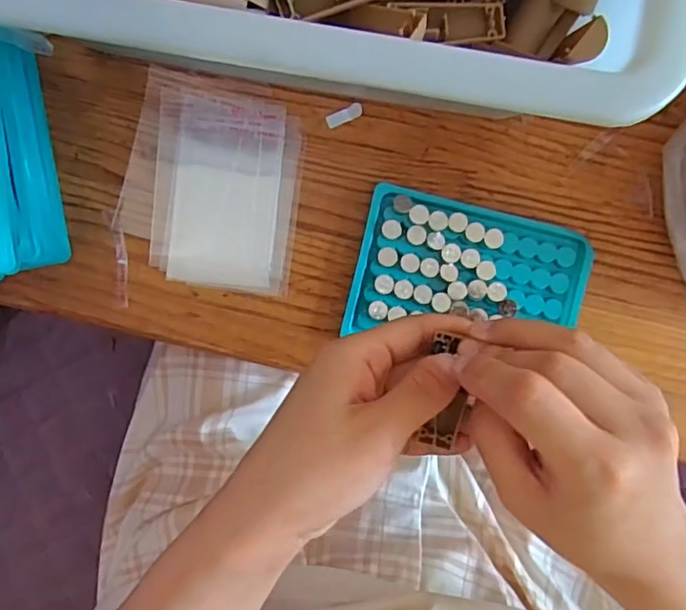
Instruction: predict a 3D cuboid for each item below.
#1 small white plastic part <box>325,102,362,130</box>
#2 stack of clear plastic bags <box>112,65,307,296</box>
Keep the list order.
[{"bbox_3d":[0.001,-0.110,0.340,0.021,0.004,0.008,-24,92,0],"label":"small white plastic part"},{"bbox_3d":[-0.074,-0.070,0.339,0.098,0.006,0.116,10,92,-1],"label":"stack of clear plastic bags"}]

